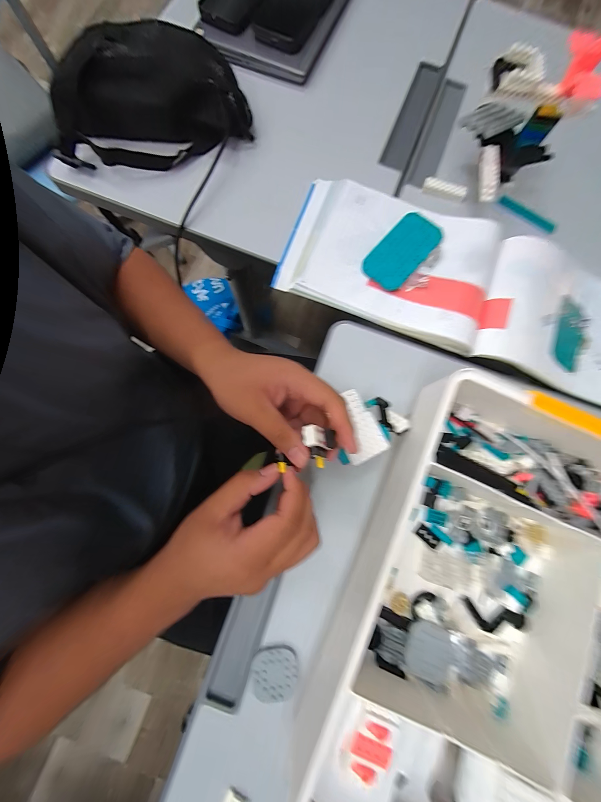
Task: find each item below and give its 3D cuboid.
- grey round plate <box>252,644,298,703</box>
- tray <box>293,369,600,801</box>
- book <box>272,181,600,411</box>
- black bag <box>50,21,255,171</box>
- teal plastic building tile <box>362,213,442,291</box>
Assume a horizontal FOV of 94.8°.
[{"bbox_3d":[-0.027,0.291,0.295,0.048,0.005,0.046,1,79,-3],"label":"grey round plate"},{"bbox_3d":[0.211,0.216,0.278,0.297,0.075,0.423,24,79,2],"label":"tray"},{"bbox_3d":[0.237,-0.157,0.387,0.523,0.034,0.191,21,78,4],"label":"book"},{"bbox_3d":[-0.213,-0.418,0.389,0.273,0.078,0.152,-9,79,-4],"label":"black bag"},{"bbox_3d":[0.142,-0.209,0.385,0.062,0.007,0.120,41,80,5],"label":"teal plastic building tile"}]

